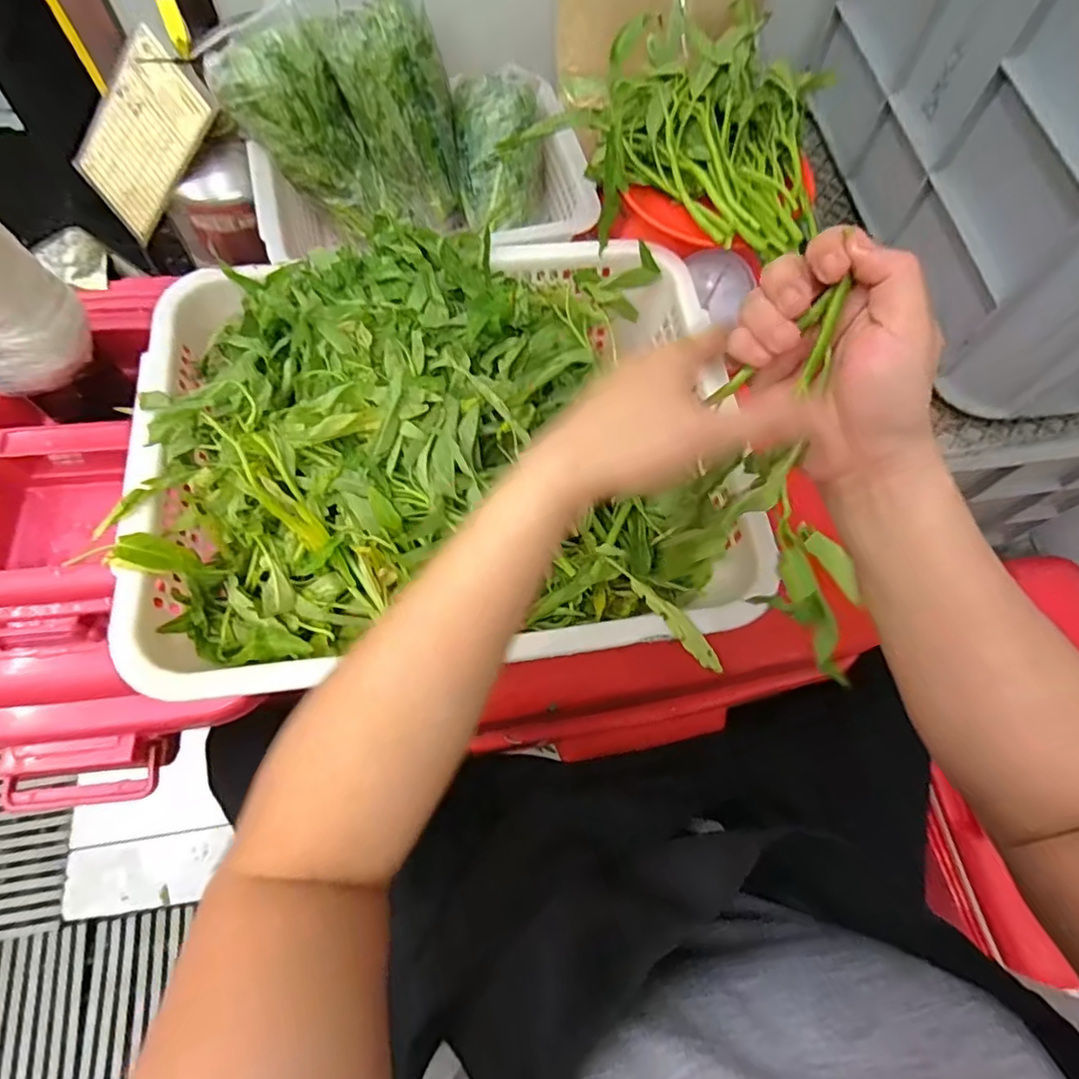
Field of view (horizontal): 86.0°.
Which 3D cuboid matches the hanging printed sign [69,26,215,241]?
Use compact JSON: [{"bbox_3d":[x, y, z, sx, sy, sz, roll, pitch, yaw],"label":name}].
[{"bbox_3d":[-0.402,-0.403,0.578,0.103,0.169,0.013,47,28,-8],"label":"hanging printed sign"}]

